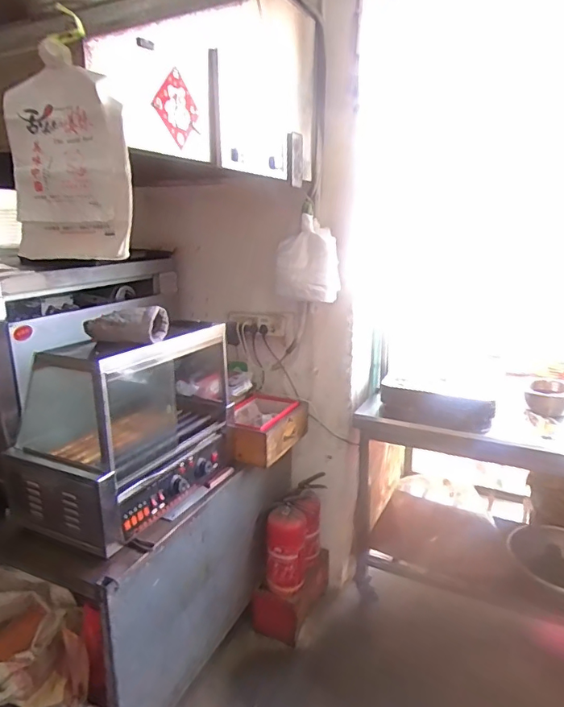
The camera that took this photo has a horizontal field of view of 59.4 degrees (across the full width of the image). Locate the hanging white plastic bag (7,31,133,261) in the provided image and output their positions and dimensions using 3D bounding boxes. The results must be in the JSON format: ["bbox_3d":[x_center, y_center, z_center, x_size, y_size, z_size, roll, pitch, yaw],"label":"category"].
[{"bbox_3d":[-0.377,-0.341,0.889,0.275,0.375,0.081,11,14,19],"label":"hanging white plastic bag"}]

